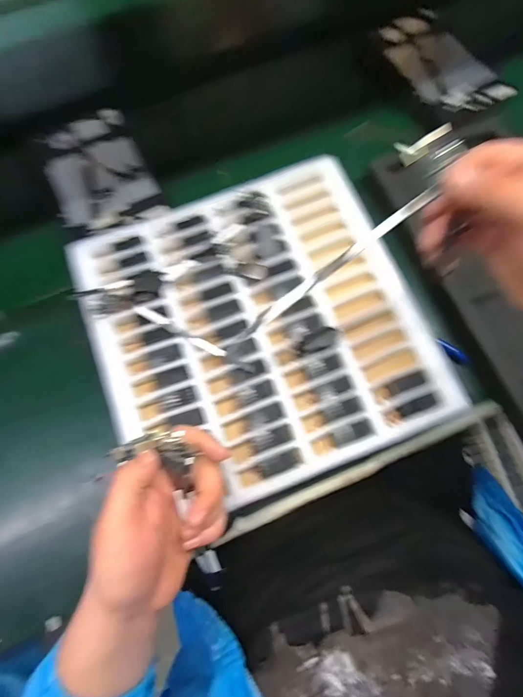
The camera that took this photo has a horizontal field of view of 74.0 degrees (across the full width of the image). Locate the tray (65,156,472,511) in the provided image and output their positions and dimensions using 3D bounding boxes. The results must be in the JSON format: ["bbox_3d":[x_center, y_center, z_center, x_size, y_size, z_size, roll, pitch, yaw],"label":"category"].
[{"bbox_3d":[-0.008,-0.026,0.394,0.345,0.036,0.344,-21,74,-5],"label":"tray"}]

